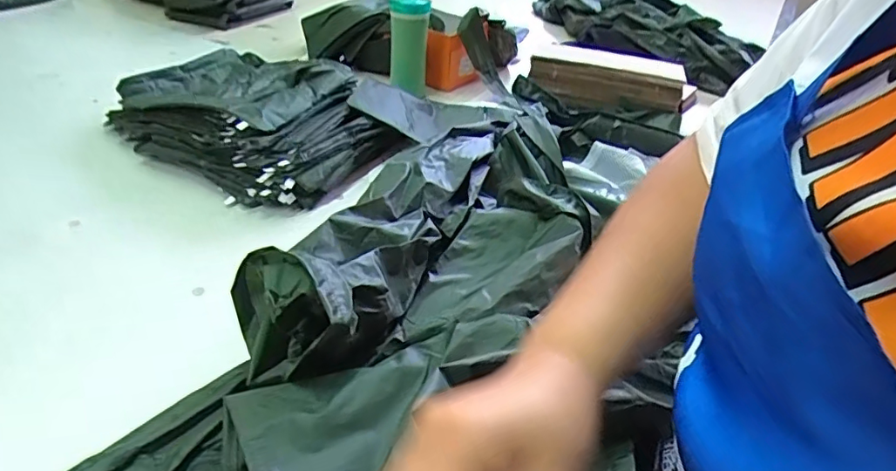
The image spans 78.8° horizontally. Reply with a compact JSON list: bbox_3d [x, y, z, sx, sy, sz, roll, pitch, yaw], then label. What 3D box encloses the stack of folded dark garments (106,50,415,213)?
[{"bbox_3d":[-0.306,-0.202,0.887,0.435,0.081,0.366,22,38,21],"label":"stack of folded dark garments"}]

